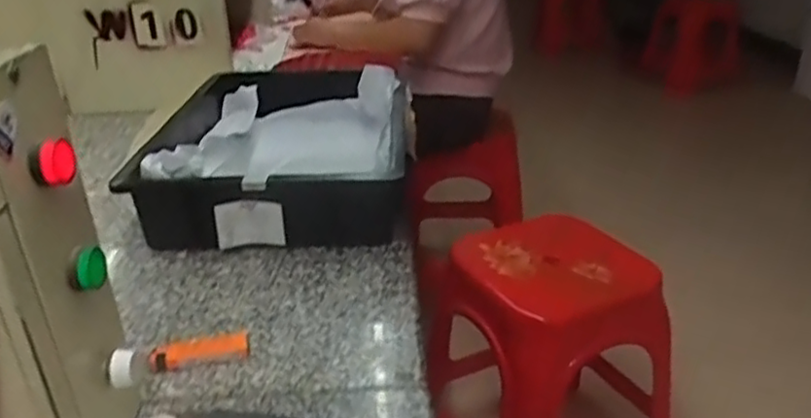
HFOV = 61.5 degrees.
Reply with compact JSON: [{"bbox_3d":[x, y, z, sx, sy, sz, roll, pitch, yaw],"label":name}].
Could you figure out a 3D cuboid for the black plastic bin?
[{"bbox_3d":[-0.143,-0.081,0.863,0.284,0.104,0.397,-1,27,3],"label":"black plastic bin"}]

